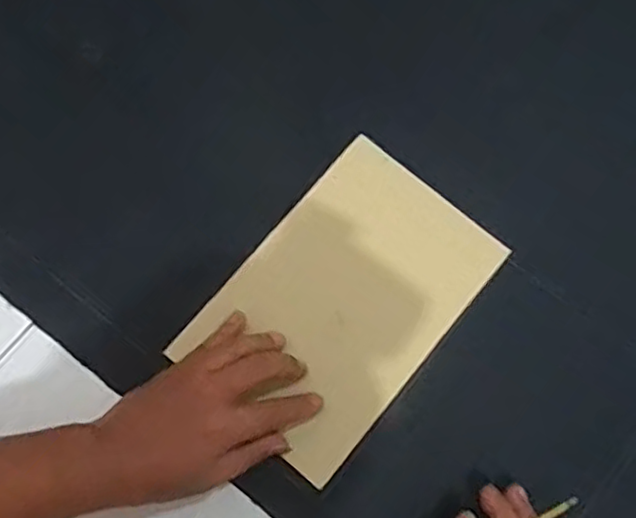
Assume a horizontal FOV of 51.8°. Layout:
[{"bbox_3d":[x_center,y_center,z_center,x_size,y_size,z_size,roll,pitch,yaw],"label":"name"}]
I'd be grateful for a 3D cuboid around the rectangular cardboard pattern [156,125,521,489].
[{"bbox_3d":[0.020,0.030,0.494,0.149,0.009,0.221,40,78,6],"label":"rectangular cardboard pattern"}]

